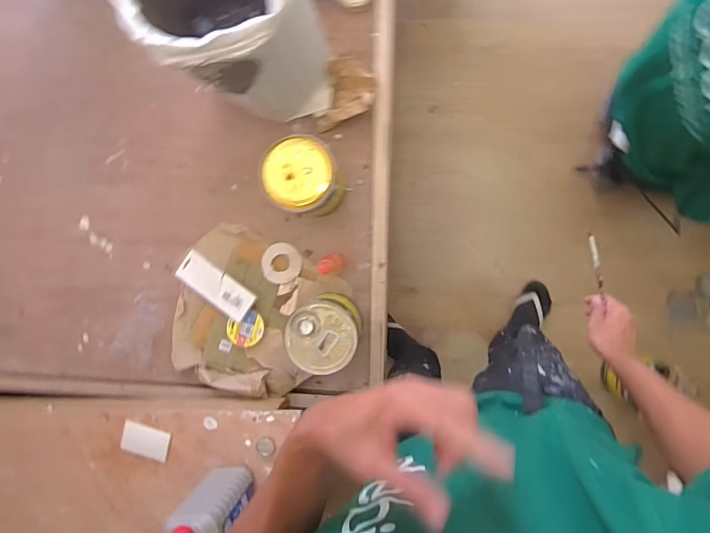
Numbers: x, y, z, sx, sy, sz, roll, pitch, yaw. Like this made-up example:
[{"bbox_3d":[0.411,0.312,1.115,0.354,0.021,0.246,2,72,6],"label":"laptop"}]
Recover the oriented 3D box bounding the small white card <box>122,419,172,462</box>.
[{"bbox_3d":[-0.467,0.391,0.979,0.110,0.013,0.065,18,82,-1],"label":"small white card"}]

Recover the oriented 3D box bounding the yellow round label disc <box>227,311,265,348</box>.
[{"bbox_3d":[-0.279,0.165,1.124,0.093,0.010,0.082,-20,90,-7],"label":"yellow round label disc"}]

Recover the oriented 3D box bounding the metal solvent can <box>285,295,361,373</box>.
[{"bbox_3d":[-0.066,0.147,1.014,0.154,0.157,0.156,0,93,7],"label":"metal solvent can"}]

